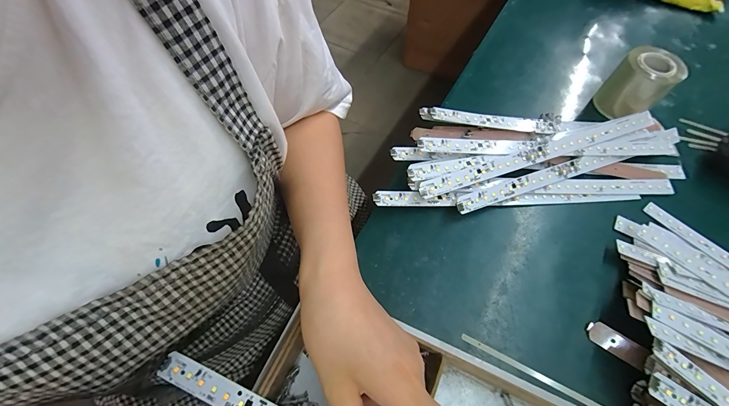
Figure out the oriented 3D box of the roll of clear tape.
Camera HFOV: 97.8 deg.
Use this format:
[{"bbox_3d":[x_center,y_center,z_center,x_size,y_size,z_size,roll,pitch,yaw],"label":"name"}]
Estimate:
[{"bbox_3d":[0.325,-0.141,0.380,0.058,0.062,0.058,-40,70,-20],"label":"roll of clear tape"}]

